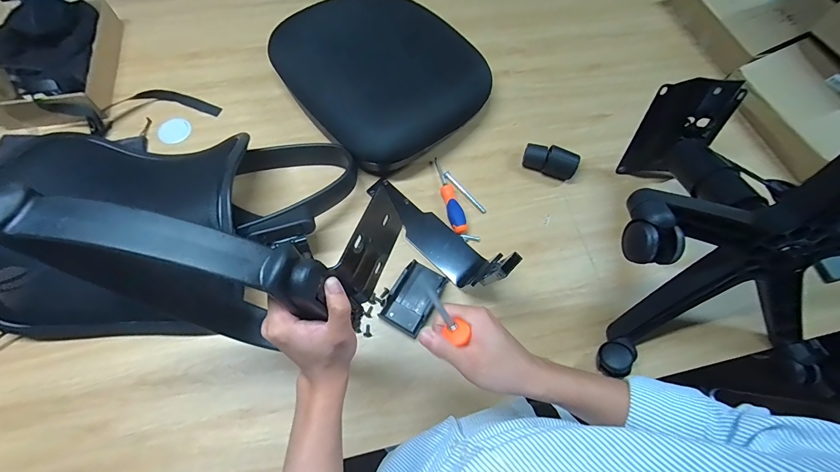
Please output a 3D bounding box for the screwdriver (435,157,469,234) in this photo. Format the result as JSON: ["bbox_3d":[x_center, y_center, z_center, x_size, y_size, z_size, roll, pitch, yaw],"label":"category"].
[{"bbox_3d":[0.059,-0.086,0.743,0.031,0.024,0.177,-12,69,-7],"label":"screwdriver"}]

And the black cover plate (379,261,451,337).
[{"bbox_3d":[-0.010,0.108,0.660,0.077,0.028,0.125,28,70,8],"label":"black cover plate"}]

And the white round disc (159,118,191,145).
[{"bbox_3d":[-0.538,-0.231,0.802,0.063,0.009,0.060,1,68,-2],"label":"white round disc"}]

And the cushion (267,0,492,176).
[{"bbox_3d":[-0.084,-0.379,0.824,0.392,0.074,0.442,-37,74,-16],"label":"cushion"}]

